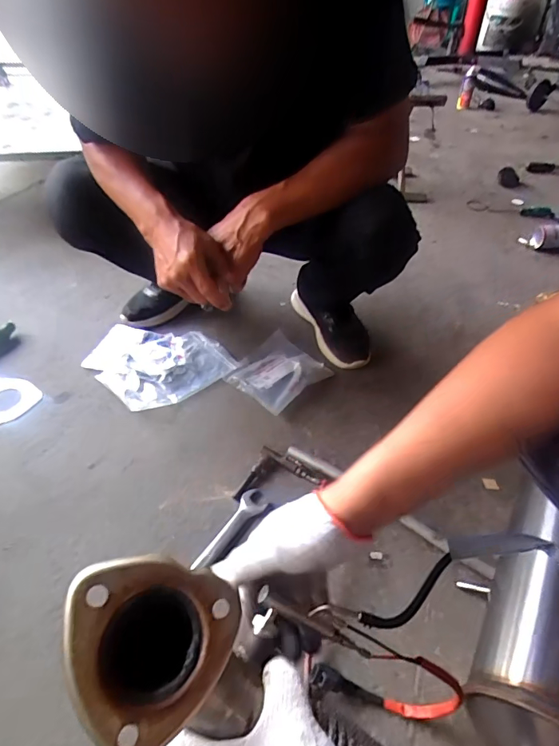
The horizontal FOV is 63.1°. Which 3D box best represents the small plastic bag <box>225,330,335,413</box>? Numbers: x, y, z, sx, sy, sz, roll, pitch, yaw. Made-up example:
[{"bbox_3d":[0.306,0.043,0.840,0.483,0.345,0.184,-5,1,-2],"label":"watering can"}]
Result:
[{"bbox_3d":[-0.006,-0.013,0.901,0.157,0.018,0.176,30,52,29],"label":"small plastic bag"}]

